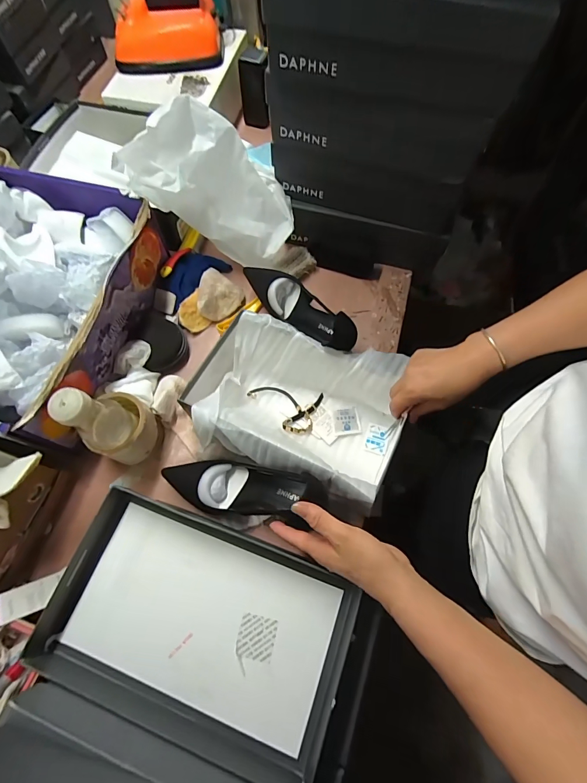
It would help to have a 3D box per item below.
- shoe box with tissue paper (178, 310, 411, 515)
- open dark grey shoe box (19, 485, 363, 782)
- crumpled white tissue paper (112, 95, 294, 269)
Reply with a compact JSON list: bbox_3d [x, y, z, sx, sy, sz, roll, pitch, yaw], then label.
[{"bbox_3d":[0.009,0.019,0.540,0.291,0.095,0.213,16,69,6],"label":"shoe box with tissue paper"},{"bbox_3d":[-0.099,0.249,0.399,0.314,0.063,0.186,19,69,7],"label":"open dark grey shoe box"},{"bbox_3d":[-0.135,-0.316,0.581,0.263,0.200,0.102,6,68,2],"label":"crumpled white tissue paper"}]

